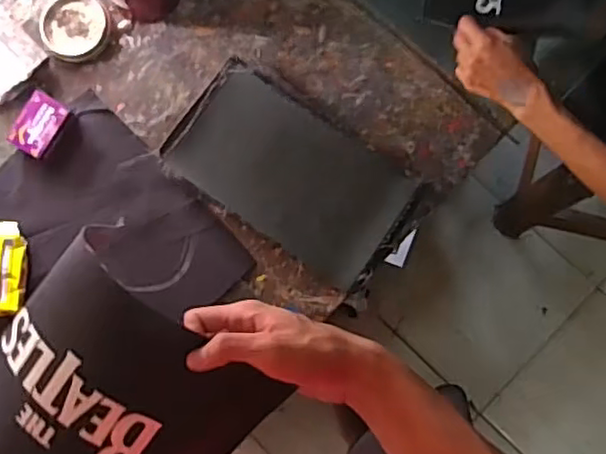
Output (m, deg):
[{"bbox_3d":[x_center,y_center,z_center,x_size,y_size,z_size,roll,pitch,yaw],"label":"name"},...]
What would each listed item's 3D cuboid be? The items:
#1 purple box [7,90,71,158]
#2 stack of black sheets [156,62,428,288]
[{"bbox_3d":[-0.384,-0.148,0.941,0.067,0.034,0.088,31,85,8],"label":"purple box"},{"bbox_3d":[-0.015,-0.077,0.913,0.344,0.032,0.188,35,85,8],"label":"stack of black sheets"}]

